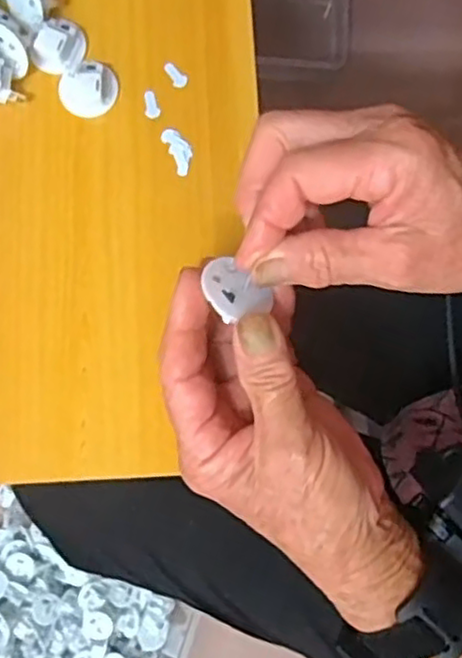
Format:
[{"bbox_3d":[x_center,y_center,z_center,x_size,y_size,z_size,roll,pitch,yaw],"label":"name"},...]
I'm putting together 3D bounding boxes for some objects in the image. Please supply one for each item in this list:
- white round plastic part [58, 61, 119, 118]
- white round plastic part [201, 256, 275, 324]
[{"bbox_3d":[-0.080,-0.137,0.389,0.033,0.015,0.026,-37,82,-8],"label":"white round plastic part"},{"bbox_3d":[0.001,-0.016,0.292,0.031,0.005,0.026,39,54,9],"label":"white round plastic part"}]

